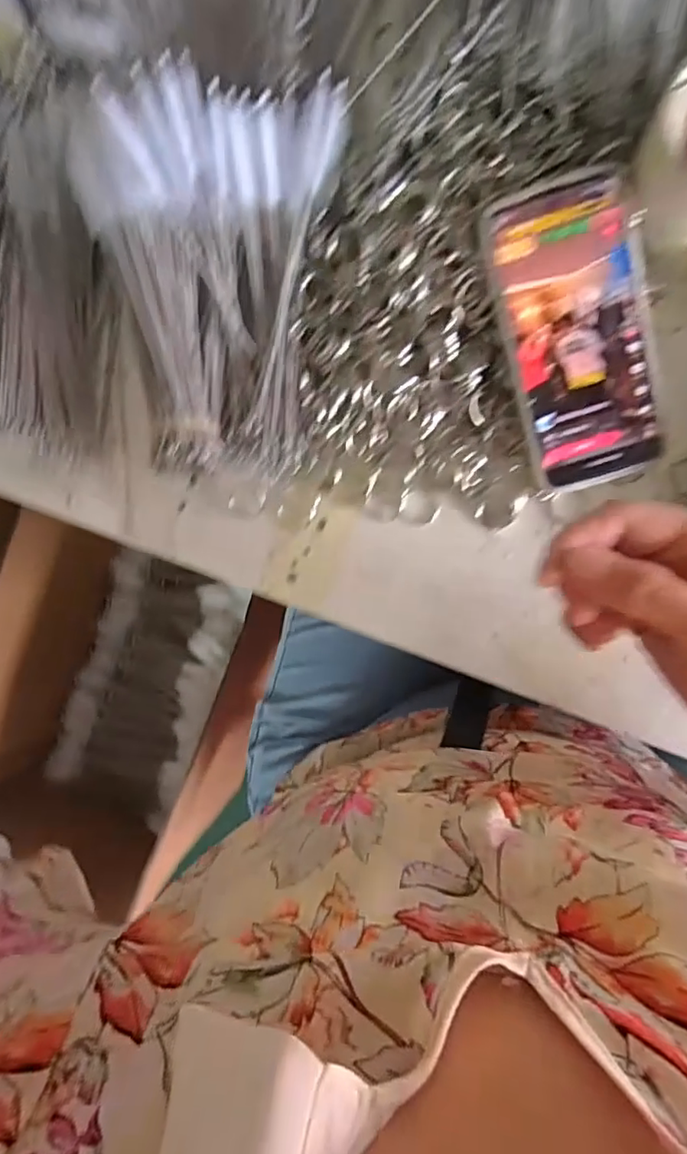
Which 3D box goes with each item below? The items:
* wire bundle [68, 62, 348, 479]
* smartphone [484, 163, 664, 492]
[{"bbox_3d":[-0.076,-0.176,0.347,0.157,0.056,0.213,-1,90,9],"label":"wire bundle"},{"bbox_3d":[0.137,-0.137,0.335,0.079,0.015,0.167,-16,105,8],"label":"smartphone"}]

